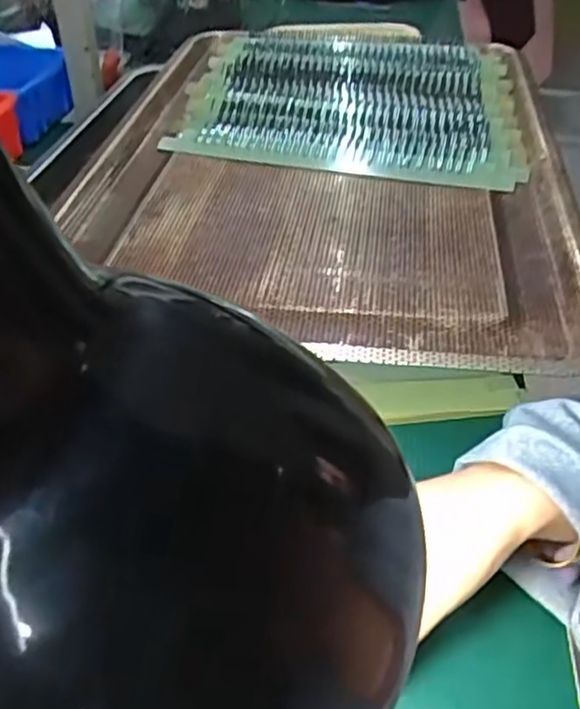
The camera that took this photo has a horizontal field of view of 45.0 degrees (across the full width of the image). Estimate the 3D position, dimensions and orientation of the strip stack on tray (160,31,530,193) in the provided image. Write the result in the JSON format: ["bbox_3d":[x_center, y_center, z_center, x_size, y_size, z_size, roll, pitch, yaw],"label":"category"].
[{"bbox_3d":[0.064,-0.275,0.719,0.323,0.016,0.323,6,41,7],"label":"strip stack on tray"}]

